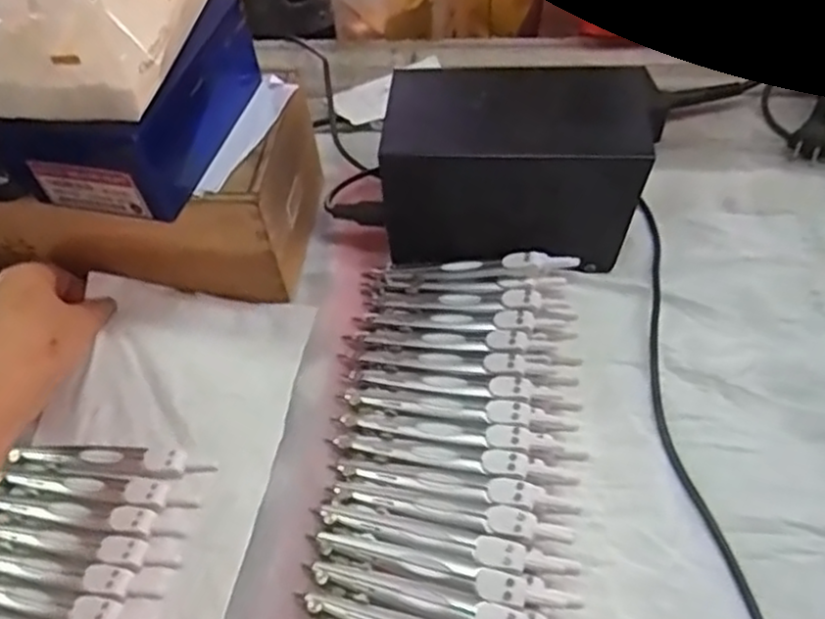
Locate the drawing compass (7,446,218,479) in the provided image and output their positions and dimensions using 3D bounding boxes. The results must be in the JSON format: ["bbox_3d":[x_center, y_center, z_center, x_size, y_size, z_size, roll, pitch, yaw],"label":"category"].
[{"bbox_3d":[-0.170,0.085,0.413,0.115,0.009,0.019,4,51,8],"label":"drawing compass"}]

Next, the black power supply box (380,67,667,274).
[{"bbox_3d":[0.068,-0.089,0.469,0.169,0.092,0.104,2,51,6],"label":"black power supply box"}]

